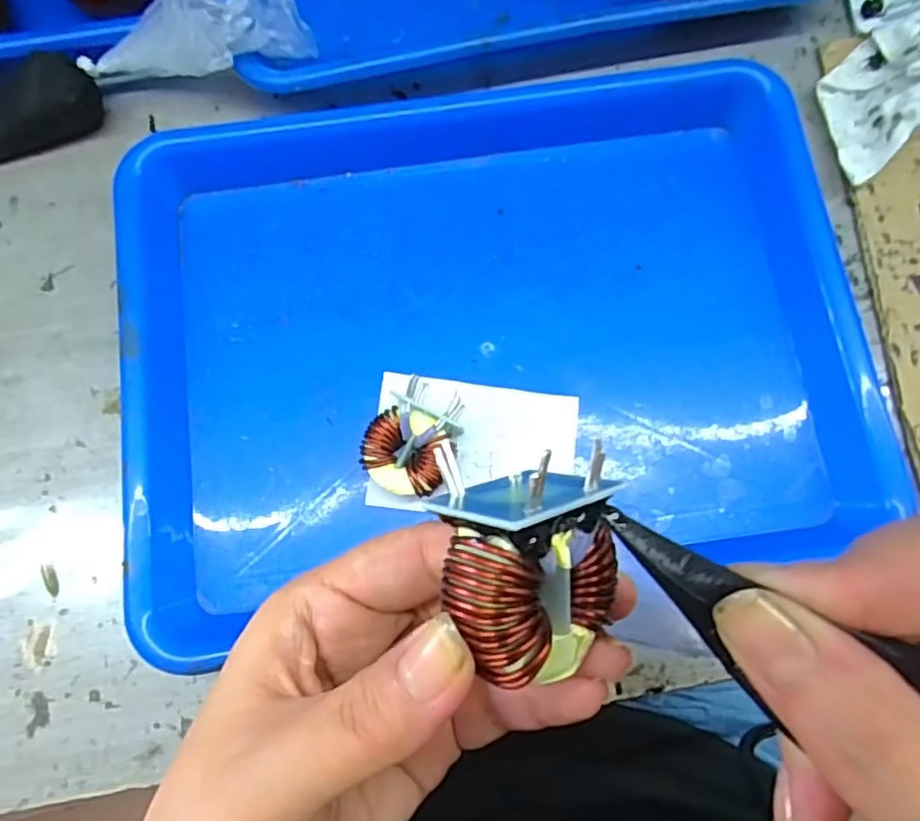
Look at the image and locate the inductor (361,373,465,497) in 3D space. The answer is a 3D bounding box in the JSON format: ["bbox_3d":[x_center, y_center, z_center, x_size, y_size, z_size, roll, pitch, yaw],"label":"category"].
[{"bbox_3d":[-0.020,0.012,0.287,0.038,0.027,0.053,23,79,5],"label":"inductor"}]

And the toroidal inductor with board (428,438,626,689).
[{"bbox_3d":[0.013,0.030,0.136,0.040,0.029,0.042,-20,106,-34],"label":"toroidal inductor with board"}]

